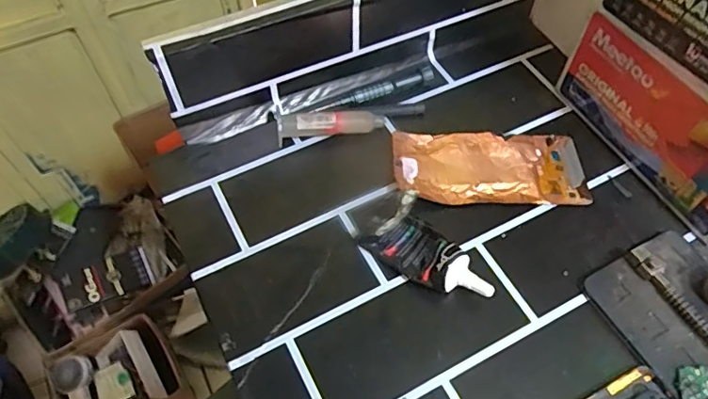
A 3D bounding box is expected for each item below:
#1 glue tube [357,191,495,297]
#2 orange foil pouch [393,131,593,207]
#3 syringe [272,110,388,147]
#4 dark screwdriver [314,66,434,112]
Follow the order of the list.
[{"bbox_3d":[0.052,0.041,0.362,0.047,0.032,0.087,-38,63,-22],"label":"glue tube"},{"bbox_3d":[0.108,-0.026,0.420,0.149,0.013,0.068,-1,56,1],"label":"orange foil pouch"},{"bbox_3d":[-0.019,-0.063,0.427,0.085,0.019,0.018,-5,56,-2],"label":"syringe"},{"bbox_3d":[0.018,-0.094,0.454,0.107,0.009,0.012,-20,58,-12],"label":"dark screwdriver"}]

